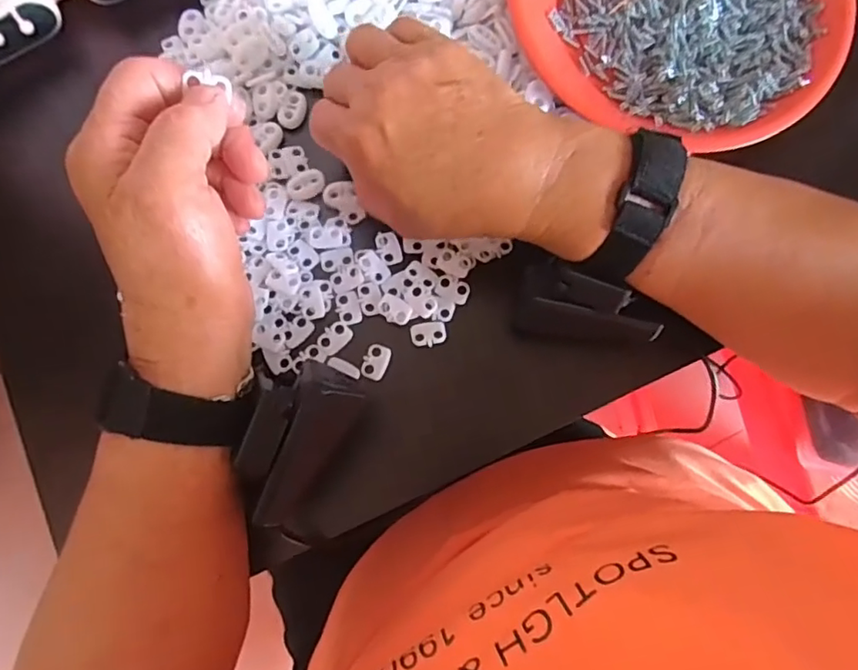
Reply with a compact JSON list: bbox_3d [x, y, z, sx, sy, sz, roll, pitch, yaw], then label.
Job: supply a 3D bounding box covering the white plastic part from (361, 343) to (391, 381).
[{"bbox_3d":[-0.029,0.014,0.310,0.013,0.004,0.019,19,77,3],"label":"white plastic part"}]

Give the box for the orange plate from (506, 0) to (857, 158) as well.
[{"bbox_3d":[0.147,-0.206,0.339,0.188,0.031,0.181,0,77,-1],"label":"orange plate"}]

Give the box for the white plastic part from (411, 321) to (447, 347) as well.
[{"bbox_3d":[0.000,-0.001,0.314,0.019,0.004,0.013,-11,77,-3],"label":"white plastic part"}]

